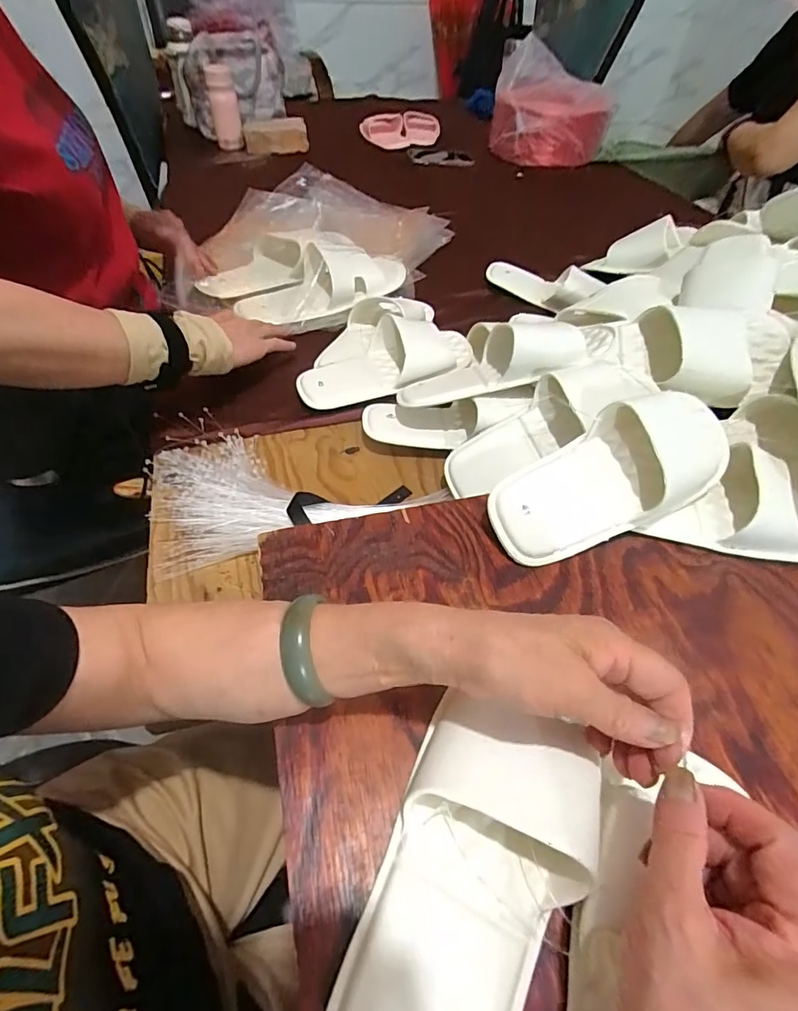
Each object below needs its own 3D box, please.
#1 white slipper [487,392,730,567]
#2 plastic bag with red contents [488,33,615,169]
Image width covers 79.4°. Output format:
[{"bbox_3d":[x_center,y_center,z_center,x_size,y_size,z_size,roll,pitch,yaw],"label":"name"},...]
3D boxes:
[{"bbox_3d":[0.187,-0.032,0.410,0.237,0.072,0.088,-26,55,-8],"label":"white slipper"},{"bbox_3d":[0.389,-1.021,1.243,0.289,0.193,0.277,10,50,5],"label":"plastic bag with red contents"}]

